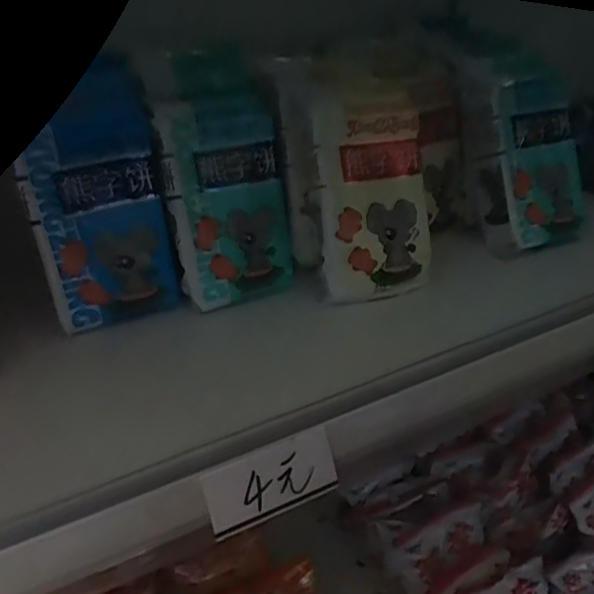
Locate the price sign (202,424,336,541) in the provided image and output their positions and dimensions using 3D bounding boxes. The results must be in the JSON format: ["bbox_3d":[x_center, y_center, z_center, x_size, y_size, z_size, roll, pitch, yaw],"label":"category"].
[{"bbox_3d":[-0.014,0.101,0.334,0.075,0.037,0.004,-18,8,-24],"label":"price sign"}]

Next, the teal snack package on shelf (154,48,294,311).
[{"bbox_3d":[-0.050,-0.084,0.429,0.083,0.174,0.033,-11,8,-18],"label":"teal snack package on shelf"}]

